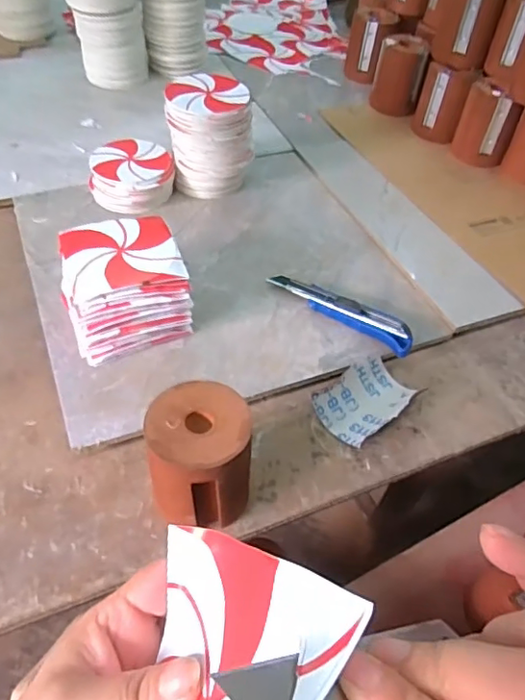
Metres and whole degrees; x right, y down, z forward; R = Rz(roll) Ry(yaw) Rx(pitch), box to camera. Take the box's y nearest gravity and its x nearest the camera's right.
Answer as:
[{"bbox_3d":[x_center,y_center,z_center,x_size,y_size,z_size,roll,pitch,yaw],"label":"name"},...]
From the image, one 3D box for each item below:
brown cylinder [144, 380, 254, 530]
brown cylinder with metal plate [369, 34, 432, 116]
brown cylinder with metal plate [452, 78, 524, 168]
[{"bbox_3d":[-0.047,0.083,0.425,0.075,0.091,0.082,2,51,-2],"label":"brown cylinder"},{"bbox_3d":[0.220,-0.443,0.884,0.076,0.089,0.079,13,51,6],"label":"brown cylinder with metal plate"},{"bbox_3d":[0.327,-0.329,0.794,0.077,0.093,0.068,23,53,14],"label":"brown cylinder with metal plate"}]

